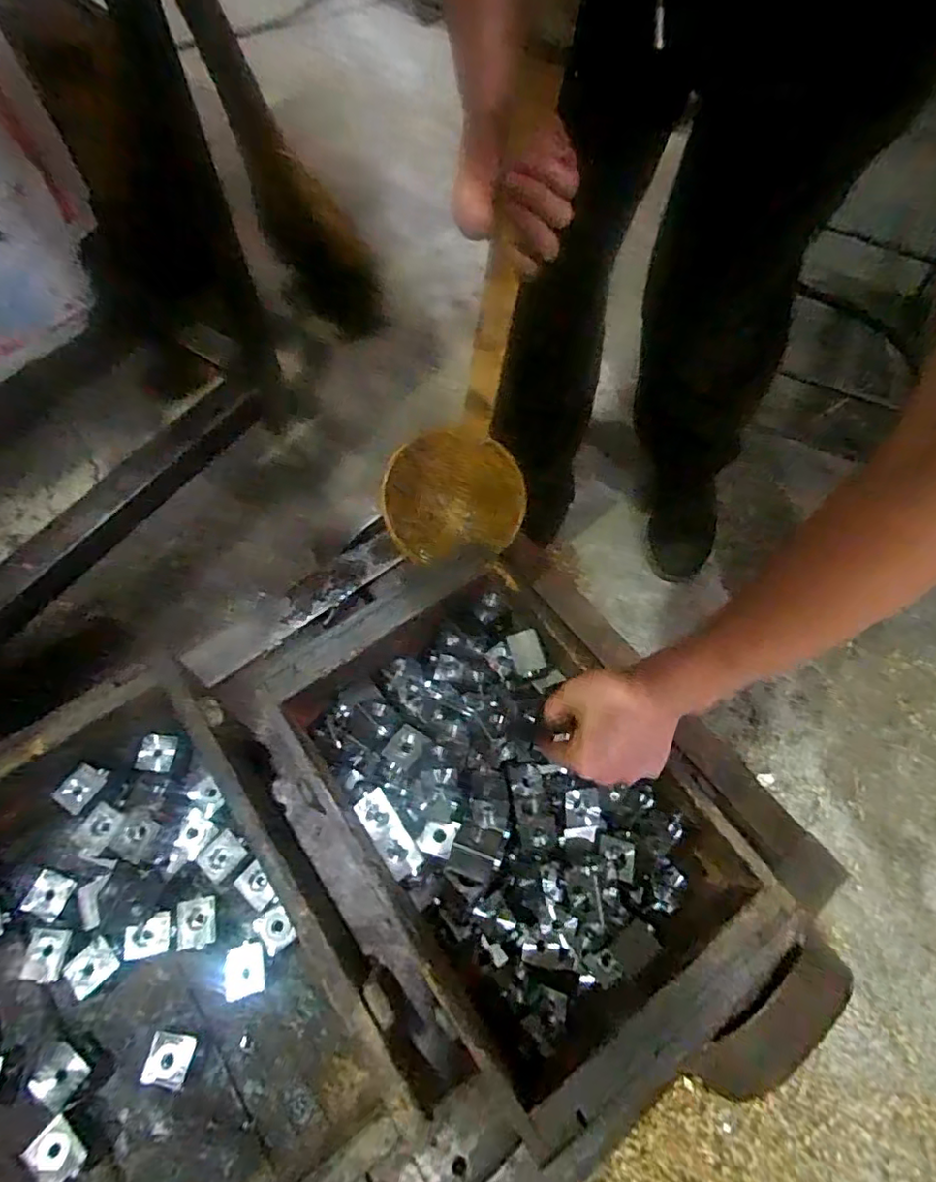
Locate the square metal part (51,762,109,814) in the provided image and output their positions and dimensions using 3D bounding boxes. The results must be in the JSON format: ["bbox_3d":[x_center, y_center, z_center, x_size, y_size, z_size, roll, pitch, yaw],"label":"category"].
[{"bbox_3d":[-0.324,0.164,0.493,0.028,0.010,0.037,46,68,-26],"label":"square metal part"}]

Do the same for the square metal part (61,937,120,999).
[{"bbox_3d":[-0.293,0.293,0.459,0.028,0.011,0.034,40,68,17],"label":"square metal part"}]

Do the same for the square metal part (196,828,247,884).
[{"bbox_3d":[-0.209,0.225,0.501,0.029,0.004,0.036,44,73,2],"label":"square metal part"}]

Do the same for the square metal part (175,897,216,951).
[{"bbox_3d":[-0.222,0.270,0.480,0.029,0.004,0.035,-4,72,-14],"label":"square metal part"}]

